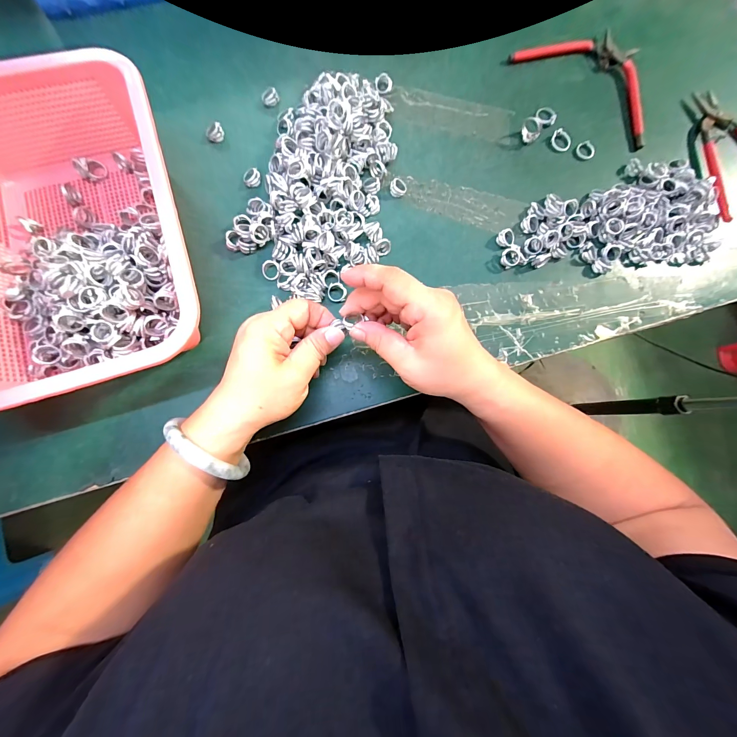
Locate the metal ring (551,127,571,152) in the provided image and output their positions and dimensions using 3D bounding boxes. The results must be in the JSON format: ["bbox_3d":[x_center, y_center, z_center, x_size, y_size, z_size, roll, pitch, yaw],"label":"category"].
[{"bbox_3d":[0.212,-0.251,0.341,0.021,0.005,0.024,18,80,1],"label":"metal ring"}]

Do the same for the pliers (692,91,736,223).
[{"bbox_3d":[0.394,-0.240,0.340,0.103,0.008,0.144,-21,82,-6],"label":"pliers"}]

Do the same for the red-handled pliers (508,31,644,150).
[{"bbox_3d":[0.259,-0.335,0.354,0.173,0.009,0.100,38,81,4],"label":"red-handled pliers"}]

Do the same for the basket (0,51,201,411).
[{"bbox_3d":[-0.245,-0.104,0.259,0.192,0.078,0.258,-16,81,-5],"label":"basket"}]

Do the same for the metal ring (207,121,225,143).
[{"bbox_3d":[-0.158,-0.243,0.323,0.017,0.011,0.014,-25,82,-6],"label":"metal ring"}]

